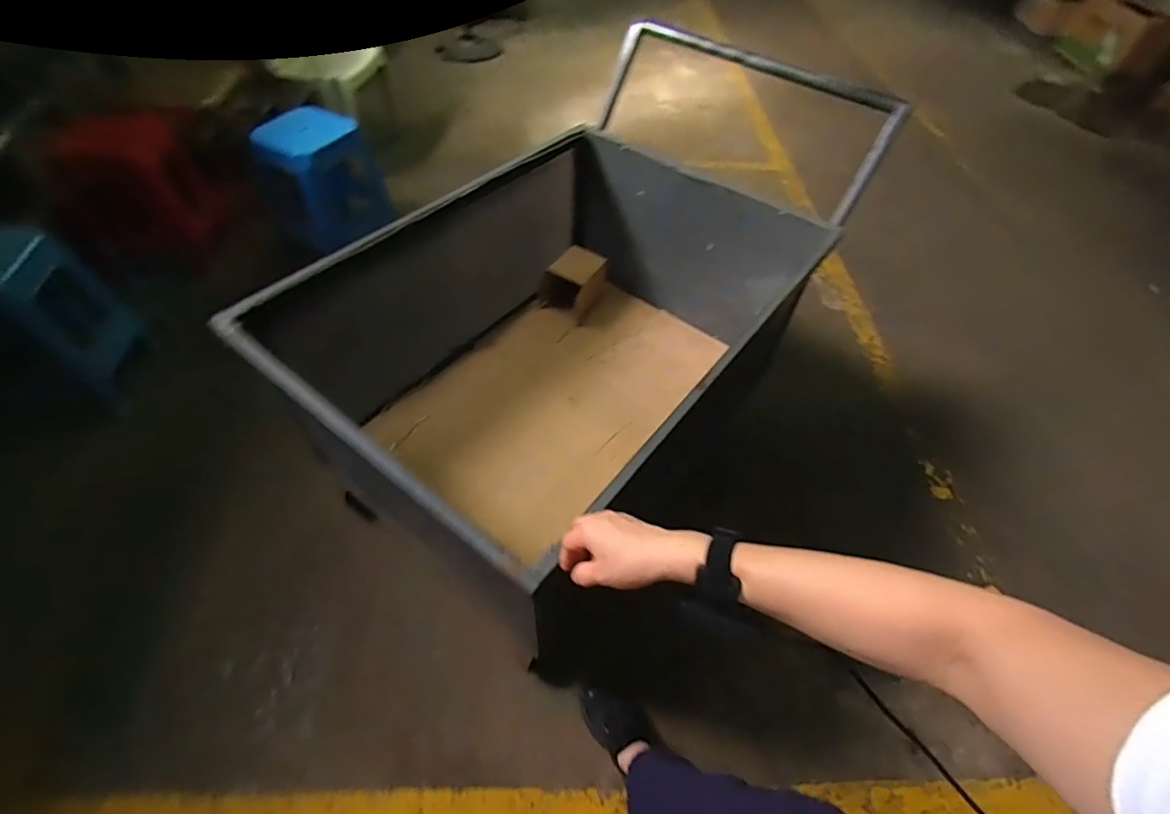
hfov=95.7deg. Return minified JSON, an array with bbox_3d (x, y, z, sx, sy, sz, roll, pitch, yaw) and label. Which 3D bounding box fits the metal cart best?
[{"bbox_3d":[-0.029,-0.226,1.313,0.836,0.748,1.265,35,60,19],"label":"metal cart"}]

